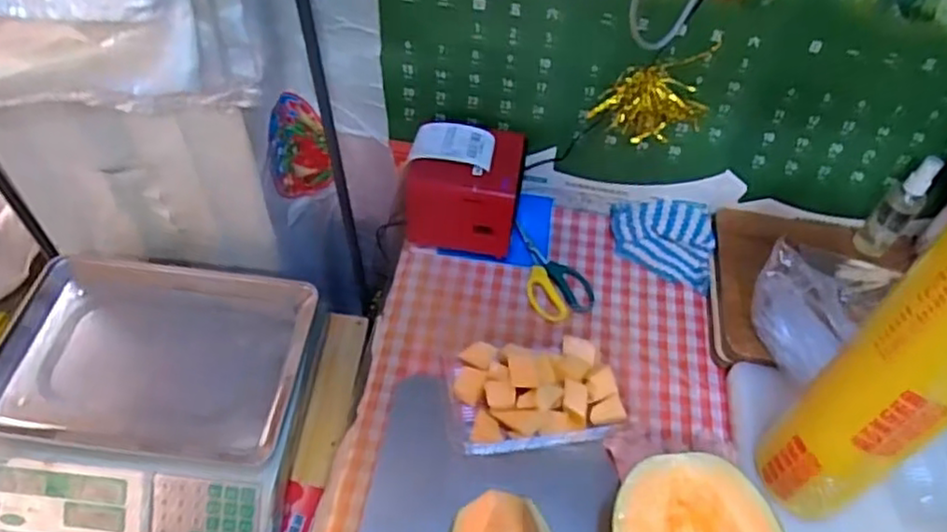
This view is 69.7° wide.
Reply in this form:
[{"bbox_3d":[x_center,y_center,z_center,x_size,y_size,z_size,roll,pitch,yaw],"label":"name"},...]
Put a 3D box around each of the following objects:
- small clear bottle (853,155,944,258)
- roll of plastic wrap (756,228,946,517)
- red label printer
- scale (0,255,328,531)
[{"bbox_3d":[0.494,-0.067,0.789,0.043,0.131,0.037,38,59,23],"label":"small clear bottle"},{"bbox_3d":[0.324,0.081,0.510,0.095,0.337,0.091,-29,59,-24],"label":"roll of plastic wrap"},{"bbox_3d":[-0.012,-0.092,0.801,0.134,0.112,0.104,5,52,0],"label":"red label printer"},{"bbox_3d":[-0.365,0.158,0.788,0.338,0.122,0.307,7,52,1],"label":"scale"}]

